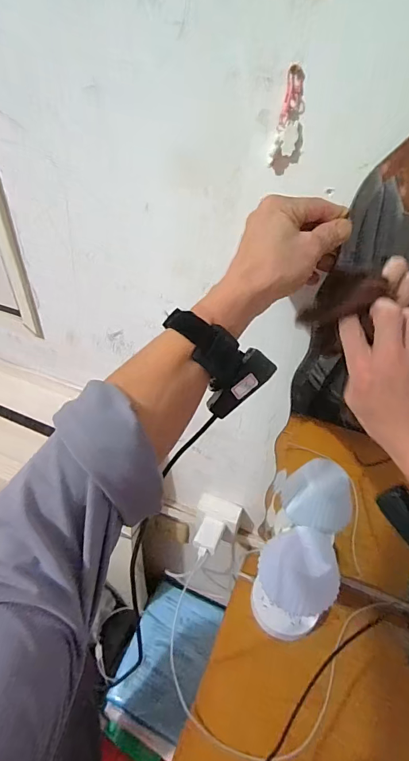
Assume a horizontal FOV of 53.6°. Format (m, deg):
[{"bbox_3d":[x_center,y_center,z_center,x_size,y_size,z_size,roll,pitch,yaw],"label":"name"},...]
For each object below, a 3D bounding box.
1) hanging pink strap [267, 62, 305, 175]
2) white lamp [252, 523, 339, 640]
[{"bbox_3d":[0.079,-0.235,0.372,0.026,0.083,0.015,17,44,13],"label":"hanging pink strap"},{"bbox_3d":[0.151,0.357,0.700,0.113,0.231,0.099,-5,43,-11],"label":"white lamp"}]

